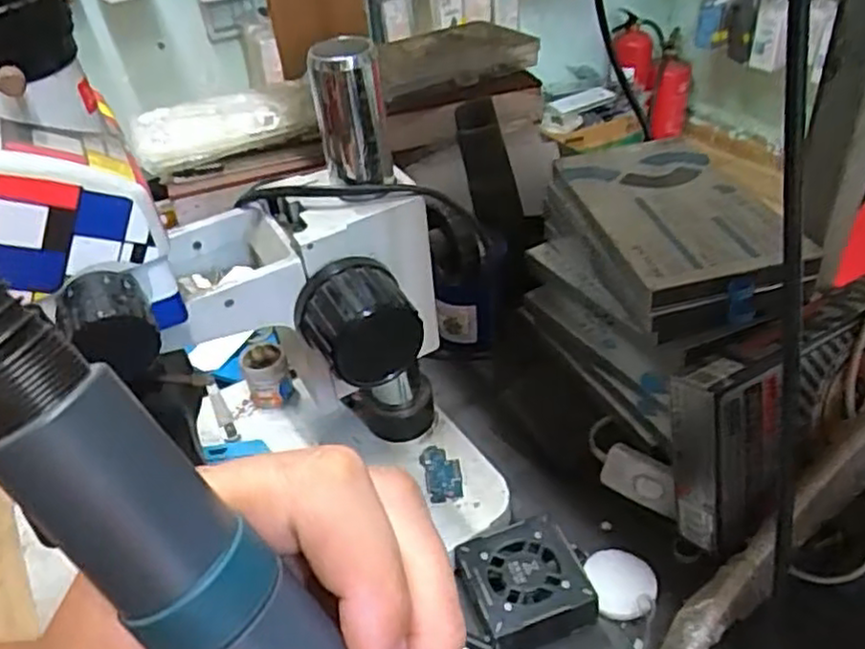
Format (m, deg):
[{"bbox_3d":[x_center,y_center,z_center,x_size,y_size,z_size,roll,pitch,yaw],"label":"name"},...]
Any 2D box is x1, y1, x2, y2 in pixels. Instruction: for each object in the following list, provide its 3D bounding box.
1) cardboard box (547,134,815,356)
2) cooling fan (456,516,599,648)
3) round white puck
[{"bbox_3d":[0.144,-0.055,0.443,0.104,0.056,0.171,-11,39,-6],"label":"cardboard box"},{"bbox_3d":[0.048,0.138,0.379,0.058,0.028,0.056,-14,39,-10],"label":"cooling fan"},{"bbox_3d":[0.101,0.137,0.384,0.033,0.008,0.038,-9,39,-4],"label":"round white puck"}]

